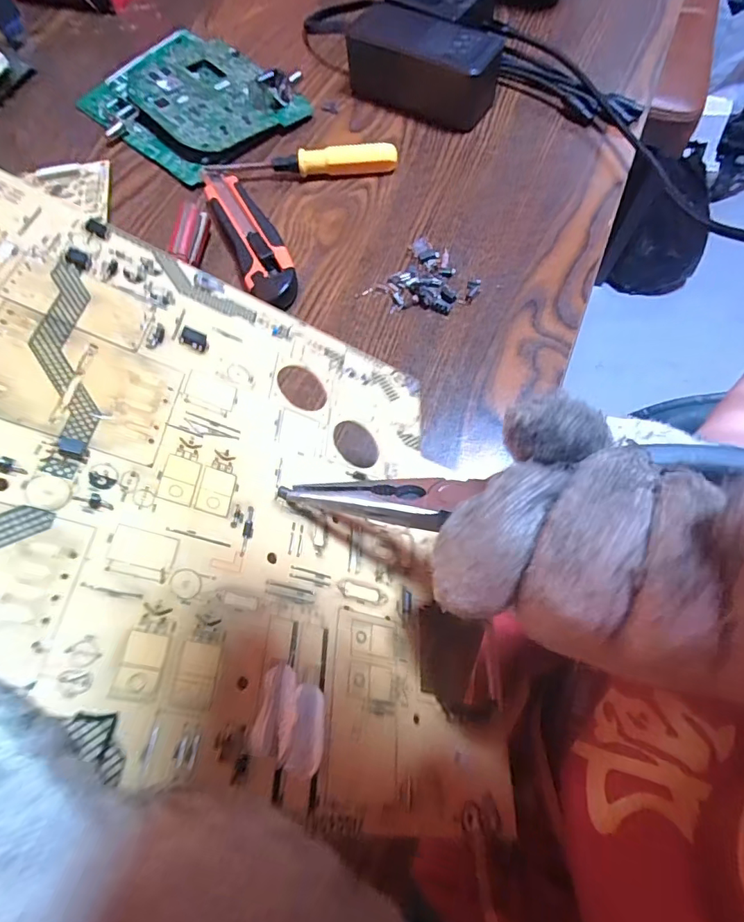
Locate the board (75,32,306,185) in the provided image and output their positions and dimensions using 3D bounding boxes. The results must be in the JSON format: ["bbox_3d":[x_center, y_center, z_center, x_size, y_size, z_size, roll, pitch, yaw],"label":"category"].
[{"bbox_3d":[-0.175,-0.347,0.468,0.157,0.023,0.199,-37,72,-15],"label":"board"}]

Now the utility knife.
[{"bbox_3d":[-0.099,-0.184,0.401,0.039,0.016,0.156,-23,69,-10],"label":"utility knife"}]

